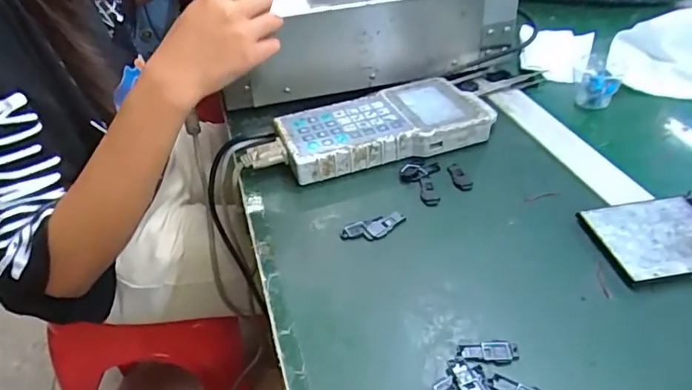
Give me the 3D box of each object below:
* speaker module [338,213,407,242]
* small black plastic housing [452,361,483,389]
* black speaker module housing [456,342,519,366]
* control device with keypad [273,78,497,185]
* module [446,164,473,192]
[{"bbox_3d":[0.024,0.028,0.461,0.056,0.006,0.021,-13,38,-9],"label":"speaker module"},{"bbox_3d":[0.077,0.118,0.333,0.013,0.004,0.037,-16,38,-13],"label":"small black plastic housing"},{"bbox_3d":[0.092,0.103,0.354,0.040,0.004,0.017,-2,37,5],"label":"black speaker module housing"},{"bbox_3d":[0.043,-0.071,0.564,0.223,0.033,0.103,-17,39,-14],"label":"control device with keypad"},{"bbox_3d":[0.106,-0.017,0.510,0.016,0.004,0.036,-11,37,-6],"label":"module"}]

